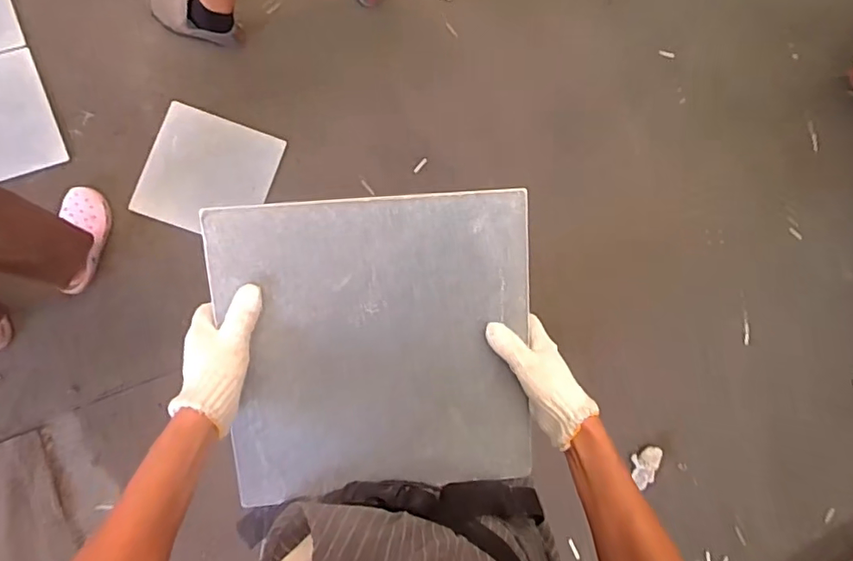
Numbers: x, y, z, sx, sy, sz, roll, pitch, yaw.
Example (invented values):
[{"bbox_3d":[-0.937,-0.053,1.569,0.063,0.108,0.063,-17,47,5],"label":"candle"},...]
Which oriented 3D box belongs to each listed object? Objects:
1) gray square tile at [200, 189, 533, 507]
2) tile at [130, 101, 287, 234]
[{"bbox_3d":[-0.046,0.069,0.523,0.294,0.009,0.292,-4,101,-4],"label":"gray square tile"},{"bbox_3d":[-0.554,-0.270,1.358,0.305,0.021,0.293,20,87,-4],"label":"tile"}]

